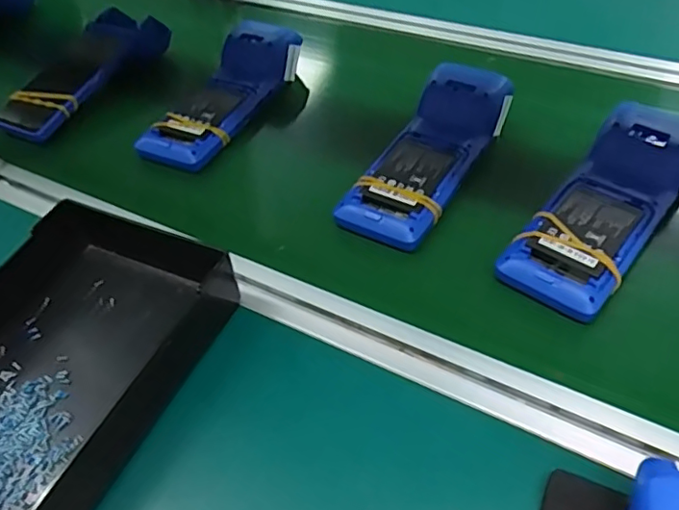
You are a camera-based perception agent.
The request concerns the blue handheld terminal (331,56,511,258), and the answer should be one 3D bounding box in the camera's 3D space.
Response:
[{"bbox_3d":[0.082,-0.100,0.537,0.089,0.043,0.222,23,54,24],"label":"blue handheld terminal"}]

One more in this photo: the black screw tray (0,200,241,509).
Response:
[{"bbox_3d":[-0.207,0.088,0.391,0.172,0.051,0.257,17,52,21],"label":"black screw tray"}]

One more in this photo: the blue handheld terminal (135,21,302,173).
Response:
[{"bbox_3d":[-0.130,-0.181,0.636,0.086,0.051,0.236,19,53,22],"label":"blue handheld terminal"}]

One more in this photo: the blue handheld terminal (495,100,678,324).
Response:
[{"bbox_3d":[0.216,-0.046,0.471,0.089,0.036,0.220,31,58,29],"label":"blue handheld terminal"}]

